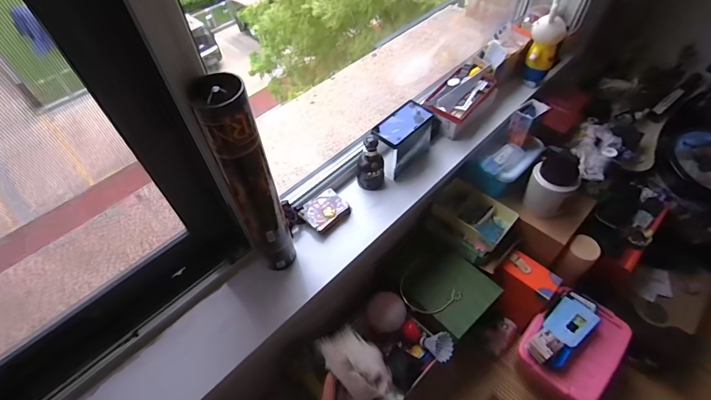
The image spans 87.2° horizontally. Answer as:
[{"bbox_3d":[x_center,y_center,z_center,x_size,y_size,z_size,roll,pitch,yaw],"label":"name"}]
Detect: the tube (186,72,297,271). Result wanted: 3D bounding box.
[{"bbox_3d":[-0.152,-0.009,0.570,0.065,0.377,0.058,-25,56,-16],"label":"tube"}]

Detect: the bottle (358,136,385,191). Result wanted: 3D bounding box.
[{"bbox_3d":[0.032,-0.076,0.813,0.063,0.129,0.048,0,53,2],"label":"bottle"}]

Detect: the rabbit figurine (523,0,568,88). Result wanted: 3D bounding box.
[{"bbox_3d":[0.493,-0.406,0.982,0.081,0.199,0.068,21,57,16],"label":"rabbit figurine"}]

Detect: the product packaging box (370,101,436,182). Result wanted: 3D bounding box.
[{"bbox_3d":[0.104,-0.133,0.864,0.082,0.123,0.147,38,63,26],"label":"product packaging box"}]

